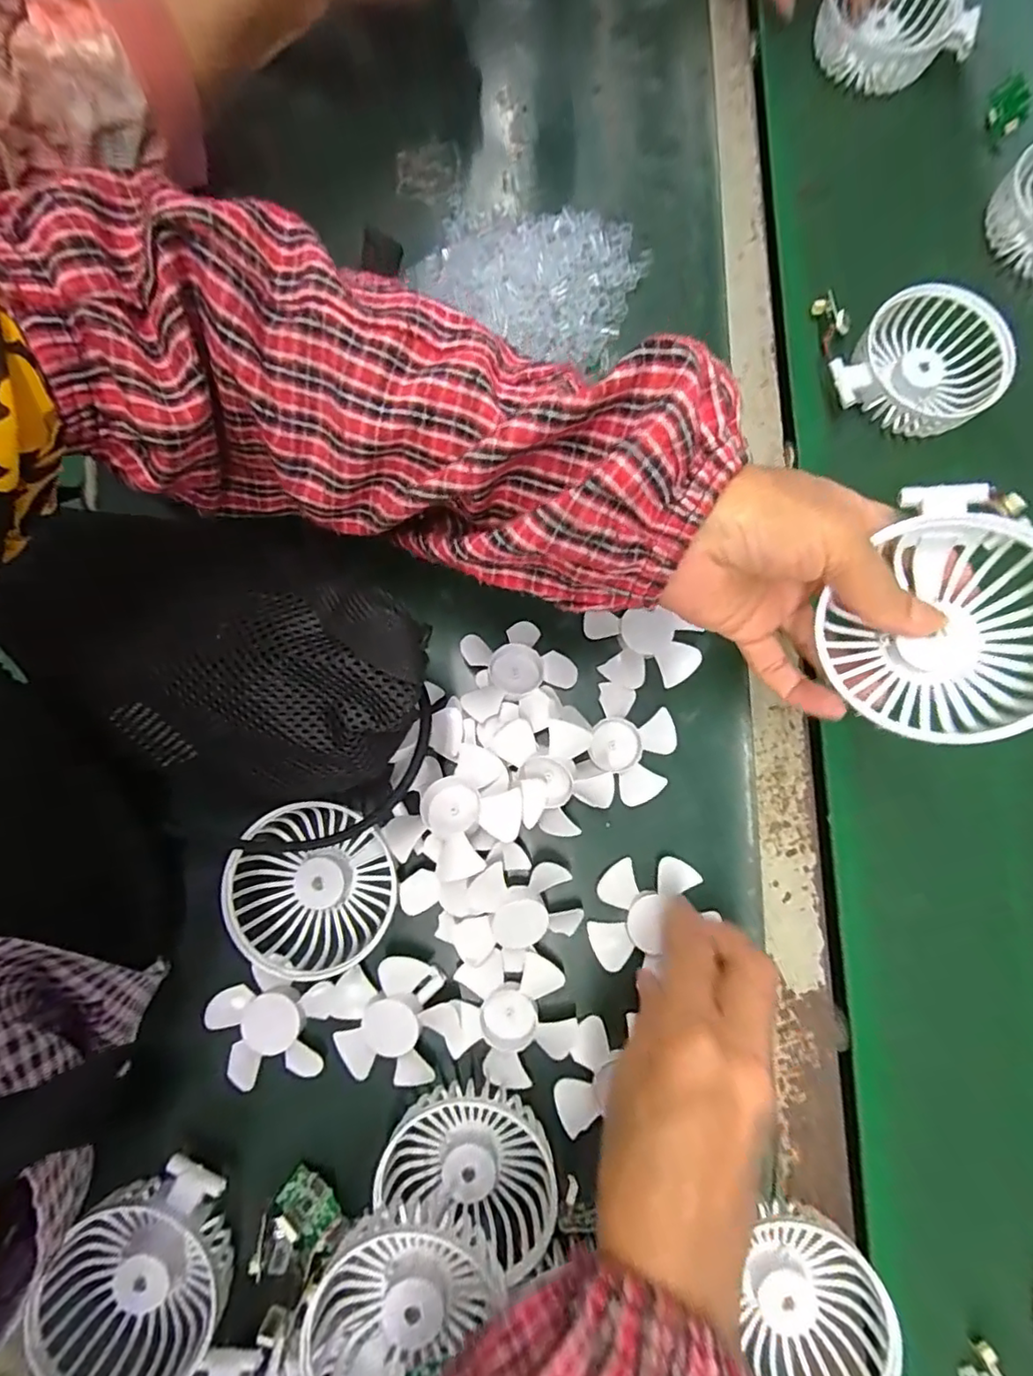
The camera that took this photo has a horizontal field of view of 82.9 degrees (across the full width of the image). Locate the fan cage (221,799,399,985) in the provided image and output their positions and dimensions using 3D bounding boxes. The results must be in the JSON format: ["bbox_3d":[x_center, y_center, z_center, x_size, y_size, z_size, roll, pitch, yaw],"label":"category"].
[{"bbox_3d":[-0.112,0.109,0.318,0.081,0.029,0.085,0,81,-2],"label":"fan cage"}]

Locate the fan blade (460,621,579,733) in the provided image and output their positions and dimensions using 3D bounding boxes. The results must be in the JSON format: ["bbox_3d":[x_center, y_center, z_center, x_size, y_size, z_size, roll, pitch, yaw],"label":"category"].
[{"bbox_3d":[0.001,-0.008,0.343,0.067,0.013,0.061,0,81,-2],"label":"fan blade"}]

